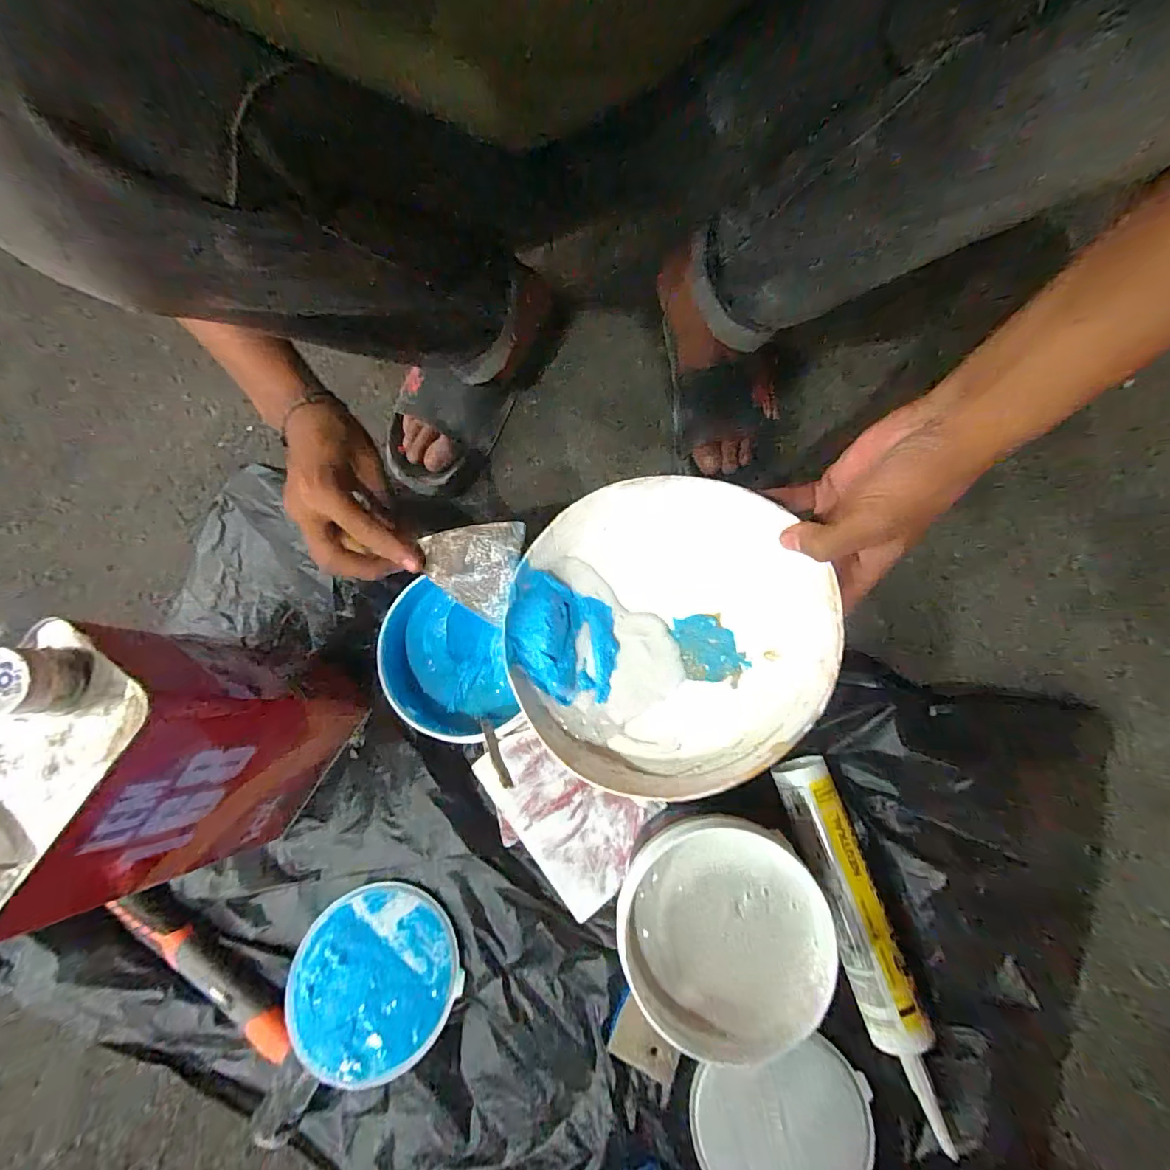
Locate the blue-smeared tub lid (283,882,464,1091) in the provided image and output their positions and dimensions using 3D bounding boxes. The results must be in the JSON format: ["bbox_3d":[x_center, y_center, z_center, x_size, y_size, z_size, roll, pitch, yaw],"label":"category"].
[{"bbox_3d":[-0.186,0.350,0.441,0.139,0.008,0.139,4,67,-9],"label":"blue-smeared tub lid"}]

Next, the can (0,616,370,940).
[{"bbox_3d":[-0.315,0.137,0.388,0.114,0.262,0.177,33,79,12],"label":"can"}]

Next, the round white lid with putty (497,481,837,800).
[{"bbox_3d":[0.051,0.032,0.333,0.198,0.045,0.194,-1,84,12],"label":"round white lid with putty"}]

